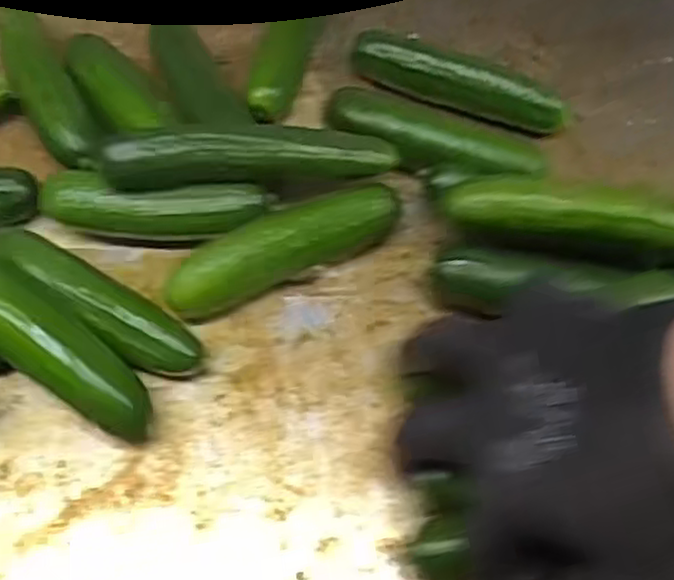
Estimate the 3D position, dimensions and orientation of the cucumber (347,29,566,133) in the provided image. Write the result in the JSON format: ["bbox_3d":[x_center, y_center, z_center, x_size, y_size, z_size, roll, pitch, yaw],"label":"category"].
[{"bbox_3d":[0.071,-0.120,0.445,0.128,0.032,0.025,20,63,8],"label":"cucumber"}]

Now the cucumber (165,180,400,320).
[{"bbox_3d":[-0.026,-0.020,0.381,0.123,0.037,0.025,-22,65,-14],"label":"cucumber"}]

